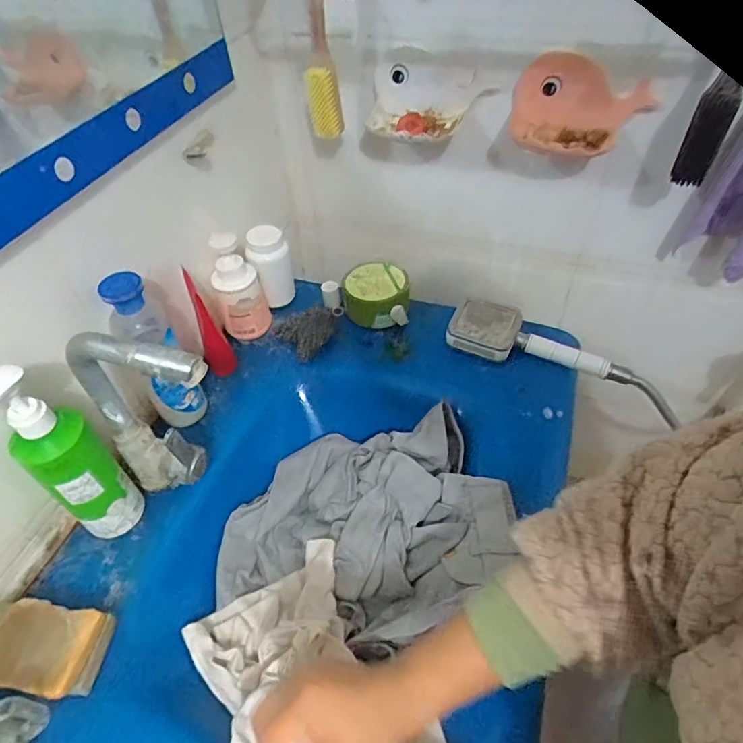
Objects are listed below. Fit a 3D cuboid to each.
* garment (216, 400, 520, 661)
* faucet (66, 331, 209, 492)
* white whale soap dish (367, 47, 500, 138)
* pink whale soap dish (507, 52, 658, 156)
[{"bbox_3d":[-0.015,0.184,0.618,0.339,0.089,0.270,-2,48,2],"label":"garment"},{"bbox_3d":[-0.207,0.065,0.518,0.156,0.261,0.047,17,51,18],"label":"faucet"},{"bbox_3d":[0.075,-0.363,0.656,0.160,0.078,0.114,2,48,6],"label":"white whale soap dish"},{"bbox_3d":[0.257,-0.330,0.614,0.157,0.112,0.068,-3,48,2],"label":"pink whale soap dish"}]

